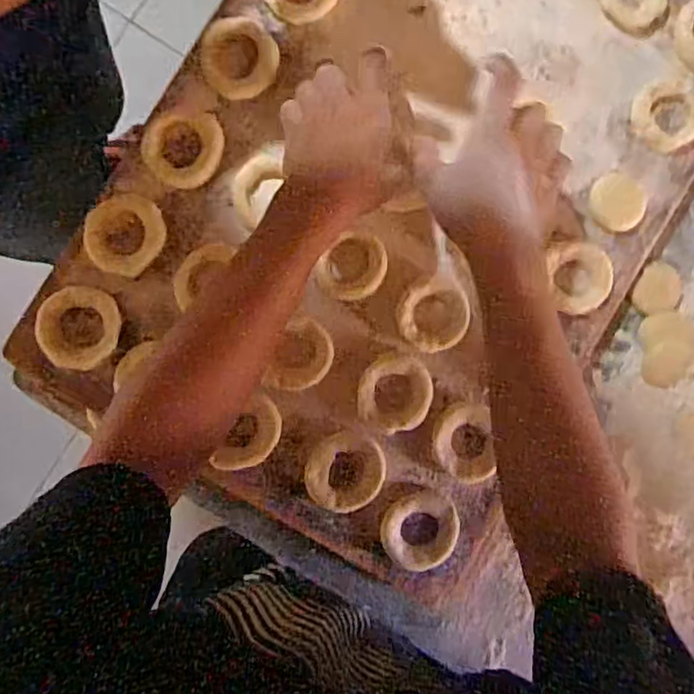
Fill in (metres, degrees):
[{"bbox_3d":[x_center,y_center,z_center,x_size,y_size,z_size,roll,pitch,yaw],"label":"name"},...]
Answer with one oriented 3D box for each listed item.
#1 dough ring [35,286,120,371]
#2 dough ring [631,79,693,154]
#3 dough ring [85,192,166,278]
[{"bbox_3d":[-0.214,-0.015,0.508,0.060,0.008,0.065,0,90,-5],"label":"dough ring"},{"bbox_3d":[0.288,-0.206,0.566,0.066,0.014,0.059,-20,92,-5],"label":"dough ring"},{"bbox_3d":[-0.180,-0.093,0.515,0.056,0.009,0.063,36,87,-4],"label":"dough ring"}]

